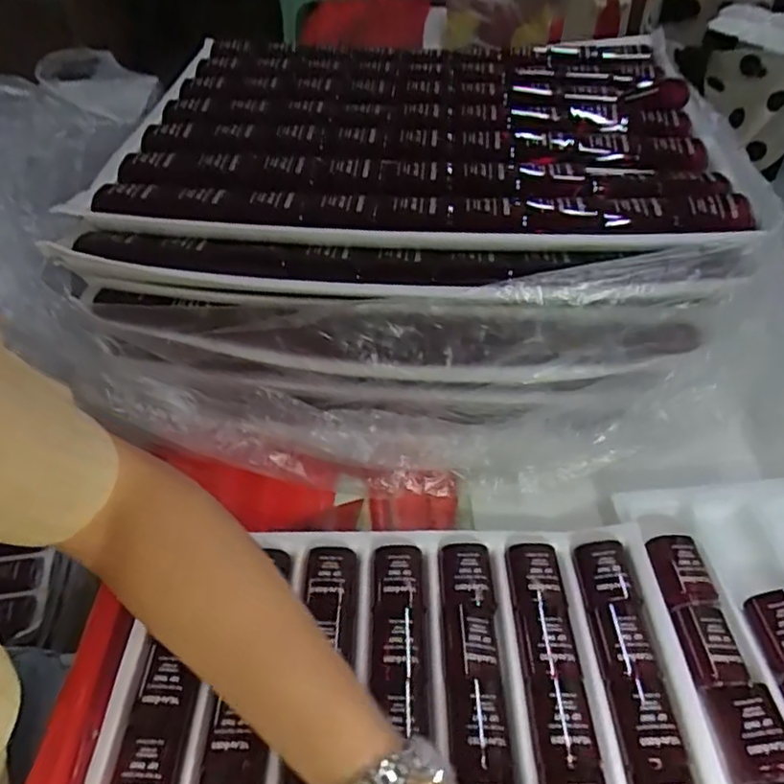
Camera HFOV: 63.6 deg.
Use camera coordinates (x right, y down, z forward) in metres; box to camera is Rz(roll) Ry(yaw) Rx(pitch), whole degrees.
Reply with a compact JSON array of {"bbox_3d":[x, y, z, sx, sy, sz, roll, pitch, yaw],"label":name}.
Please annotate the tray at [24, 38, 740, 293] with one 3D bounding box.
[{"bbox_3d":[0.019,-0.173,0.431,0.381,0.034,0.305,2,45,5],"label":"tray"}]

